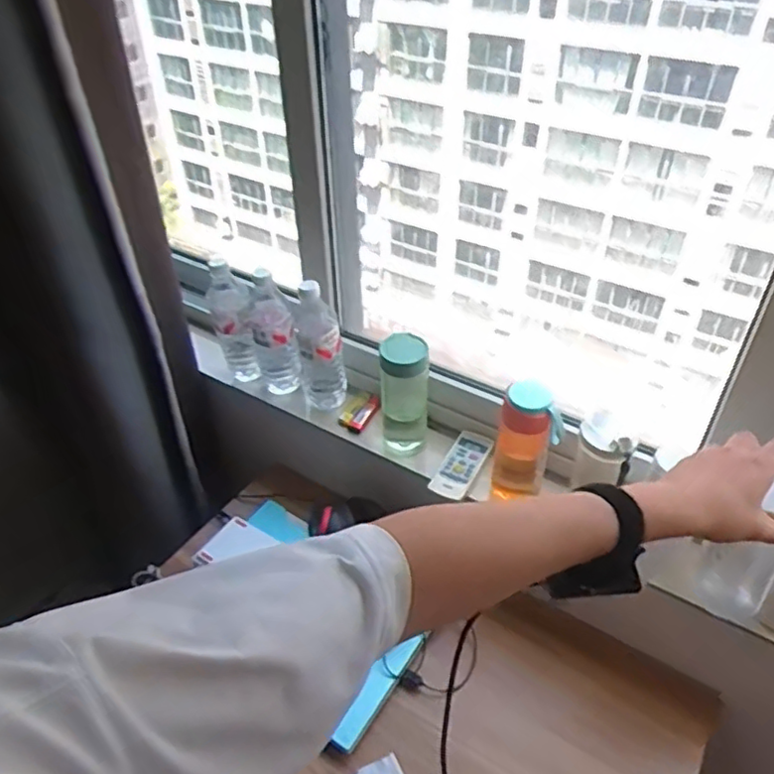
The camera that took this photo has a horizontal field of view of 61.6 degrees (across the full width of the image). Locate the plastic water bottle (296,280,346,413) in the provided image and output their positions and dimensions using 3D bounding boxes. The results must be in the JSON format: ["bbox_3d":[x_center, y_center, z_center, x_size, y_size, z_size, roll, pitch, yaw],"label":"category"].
[{"bbox_3d":[-0.106,-0.062,1.024,0.066,0.220,0.059,-9,41,-9],"label":"plastic water bottle"}]

